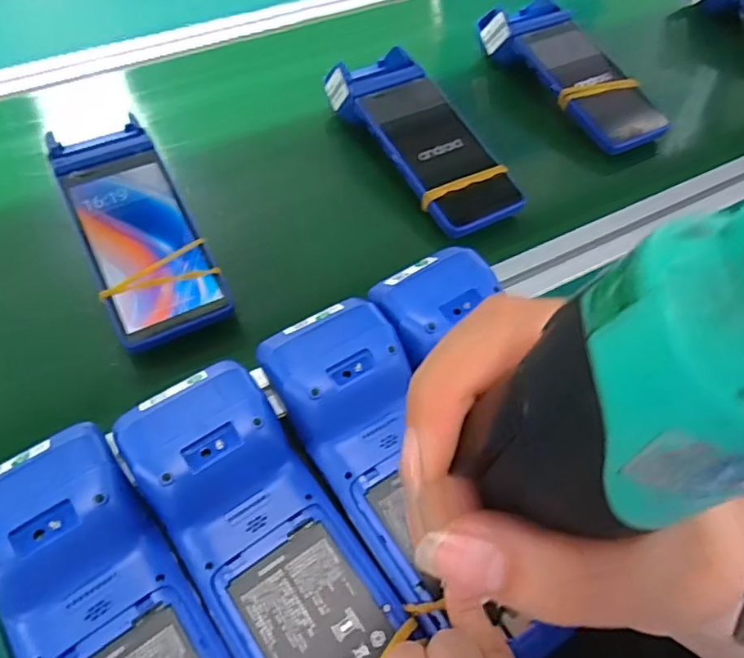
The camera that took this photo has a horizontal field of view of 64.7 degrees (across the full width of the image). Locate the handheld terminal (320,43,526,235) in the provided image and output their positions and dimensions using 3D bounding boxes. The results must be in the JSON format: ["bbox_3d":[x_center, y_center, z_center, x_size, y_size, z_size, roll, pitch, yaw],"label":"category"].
[{"bbox_3d":[0.044,-0.173,0.530,0.087,0.034,0.224,-28,68,-18],"label":"handheld terminal"}]

